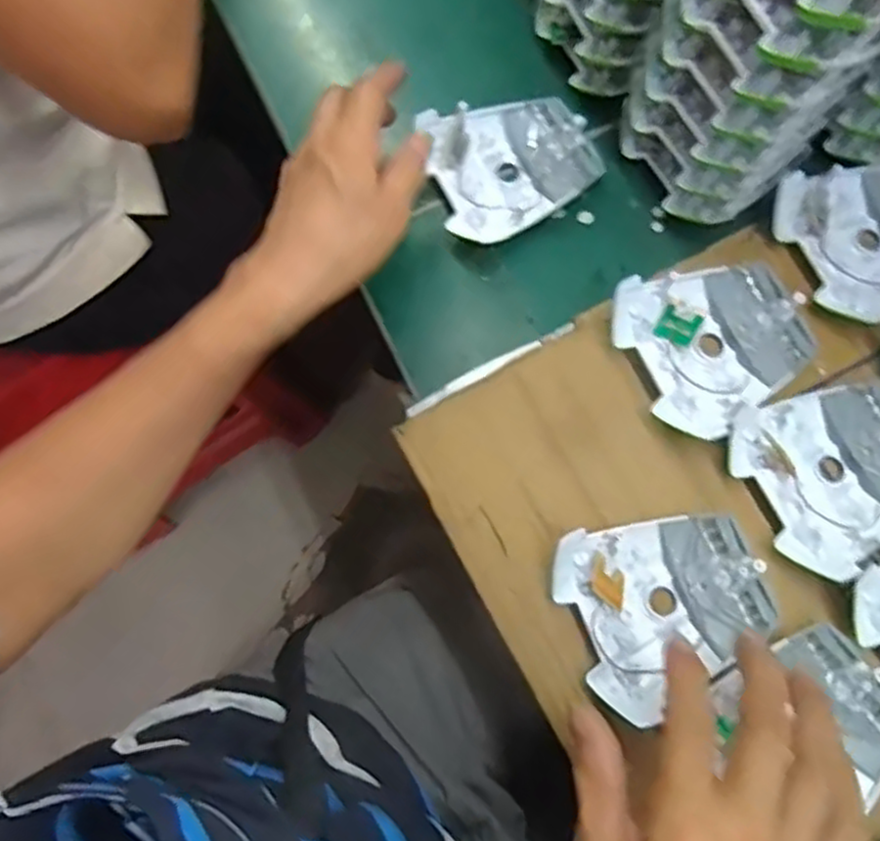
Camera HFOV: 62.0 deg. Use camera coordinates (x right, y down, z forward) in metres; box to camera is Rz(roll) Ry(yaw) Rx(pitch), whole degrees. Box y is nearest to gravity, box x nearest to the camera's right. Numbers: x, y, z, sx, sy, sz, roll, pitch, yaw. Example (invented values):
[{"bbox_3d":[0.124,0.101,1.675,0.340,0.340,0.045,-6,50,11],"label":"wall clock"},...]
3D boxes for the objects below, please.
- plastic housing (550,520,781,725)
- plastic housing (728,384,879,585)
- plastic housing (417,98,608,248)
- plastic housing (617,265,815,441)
[{"bbox_3d":[0.125,0.100,0.402,0.108,0.017,0.096,-19,76,-3],"label":"plastic housing"},{"bbox_3d":[0.226,0.023,0.414,0.108,0.018,0.098,-32,77,-6],"label":"plastic housing"},{"bbox_3d":[0.051,-0.167,0.484,0.106,0.023,0.094,-16,76,-2],"label":"plastic housing"},{"bbox_3d":[0.164,-0.048,0.434,0.106,0.019,0.098,-24,77,-4],"label":"plastic housing"}]

